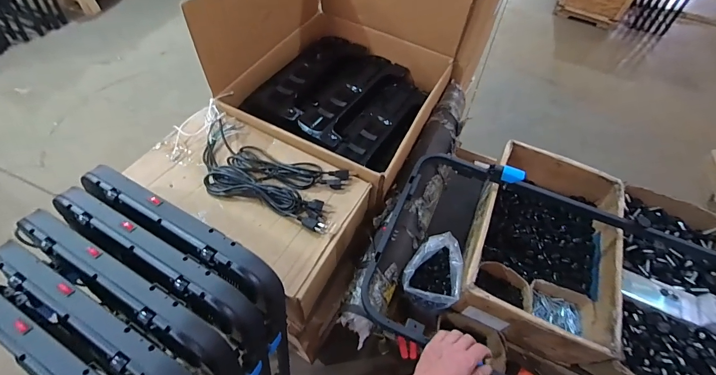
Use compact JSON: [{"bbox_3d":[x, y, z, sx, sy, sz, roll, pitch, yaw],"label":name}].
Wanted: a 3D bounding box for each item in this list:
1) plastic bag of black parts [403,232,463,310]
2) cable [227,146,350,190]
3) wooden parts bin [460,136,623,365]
[{"bbox_3d":[0.187,0.212,0.855,0.135,0.102,0.175,15,57,7],"label":"plastic bag of black parts"},{"bbox_3d":[-0.177,-0.045,0.843,0.305,0.029,0.080,17,57,8],"label":"cable"},{"bbox_3d":[0.509,0.146,0.932,0.359,0.161,0.539,21,58,11],"label":"wooden parts bin"}]

